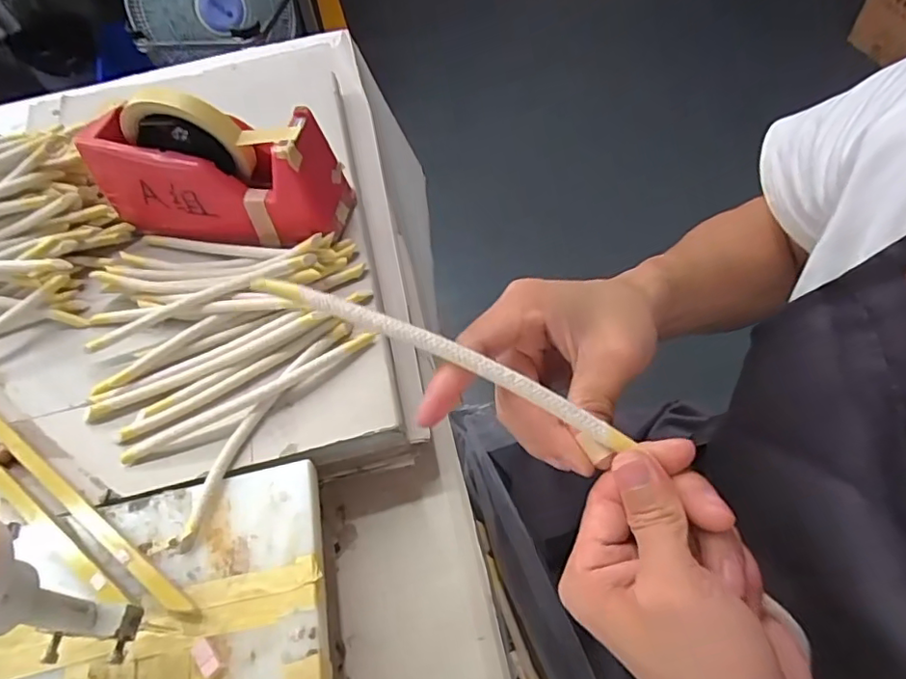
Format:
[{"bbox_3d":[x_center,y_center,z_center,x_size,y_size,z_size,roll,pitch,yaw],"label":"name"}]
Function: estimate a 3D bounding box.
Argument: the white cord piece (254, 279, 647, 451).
[{"bbox_3d":[-0.007,0.006,0.265,0.190,0.014,0.010,24,60,8],"label":"white cord piece"}]

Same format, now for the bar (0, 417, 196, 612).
[{"bbox_3d":[-0.288,0.099,0.388,0.304,0.011,0.031,28,62,22],"label":"bar"}]

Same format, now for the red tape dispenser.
[{"bbox_3d":[-0.199,-0.143,0.465,0.202,0.105,0.069,5,56,9],"label":"red tape dispenser"}]

